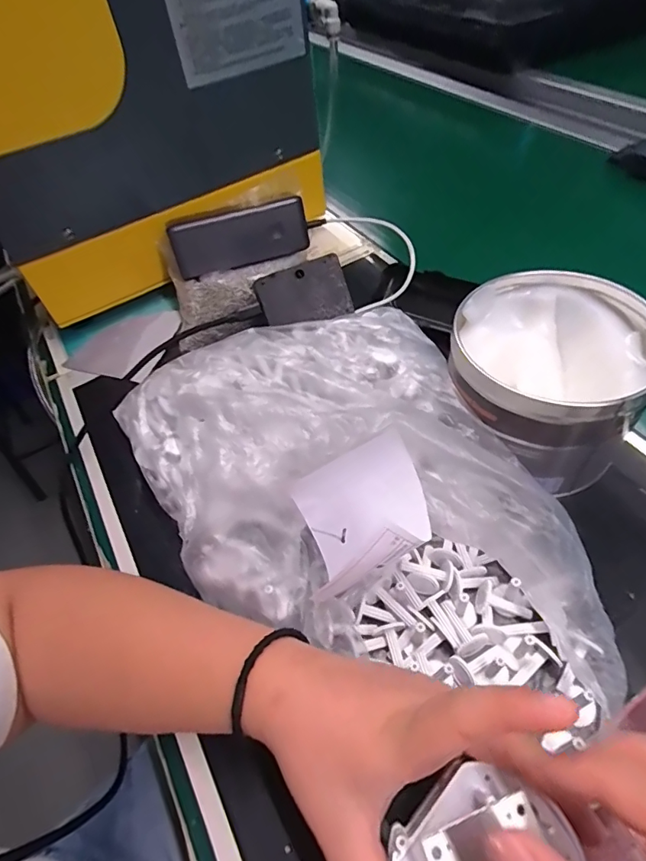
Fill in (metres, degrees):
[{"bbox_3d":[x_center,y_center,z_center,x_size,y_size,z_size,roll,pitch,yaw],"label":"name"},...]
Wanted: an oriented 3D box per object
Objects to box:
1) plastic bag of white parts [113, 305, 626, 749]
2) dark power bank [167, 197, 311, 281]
[{"bbox_3d":[0.006,0.037,0.304,0.241,0.089,0.320,-21,53,-10],"label":"plastic bag of white parts"},{"bbox_3d":[-0.077,-0.183,0.450,0.128,0.049,0.017,-18,38,-9],"label":"dark power bank"}]

